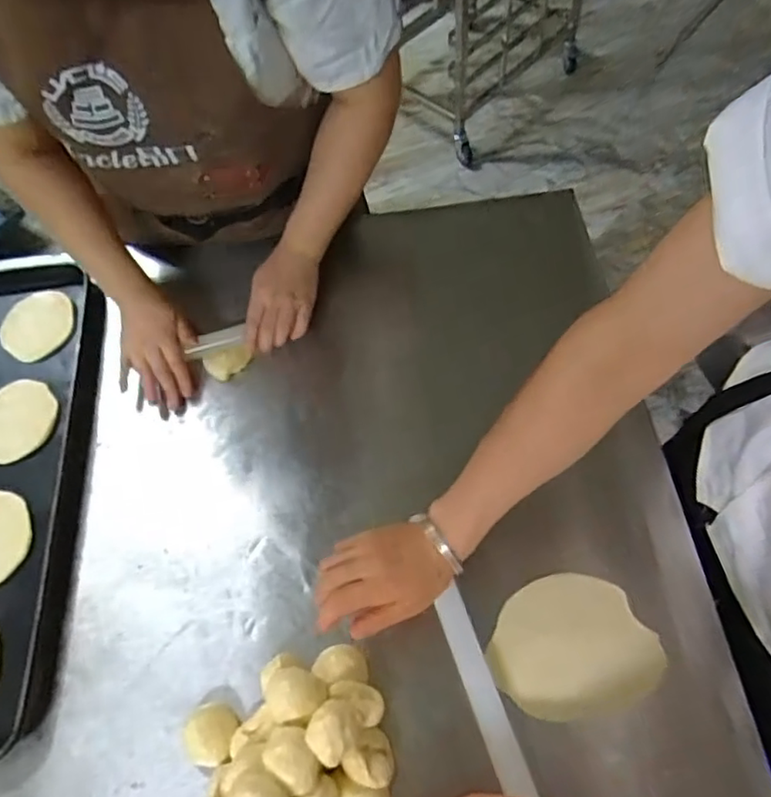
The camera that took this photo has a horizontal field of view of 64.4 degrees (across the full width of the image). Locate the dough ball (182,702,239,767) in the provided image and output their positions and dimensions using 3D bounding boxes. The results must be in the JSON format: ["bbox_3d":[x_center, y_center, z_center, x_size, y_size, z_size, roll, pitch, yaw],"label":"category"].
[{"bbox_3d":[-0.163,0.313,0.572,0.043,0.030,0.049,11,63,11],"label":"dough ball"}]

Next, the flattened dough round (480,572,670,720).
[{"bbox_3d":[0.177,0.234,0.586,0.156,0.005,0.121,-11,61,-1],"label":"flattened dough round"}]

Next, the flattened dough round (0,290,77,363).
[{"bbox_3d":[-0.456,-0.100,0.809,0.091,0.009,0.101,24,66,17],"label":"flattened dough round"}]

